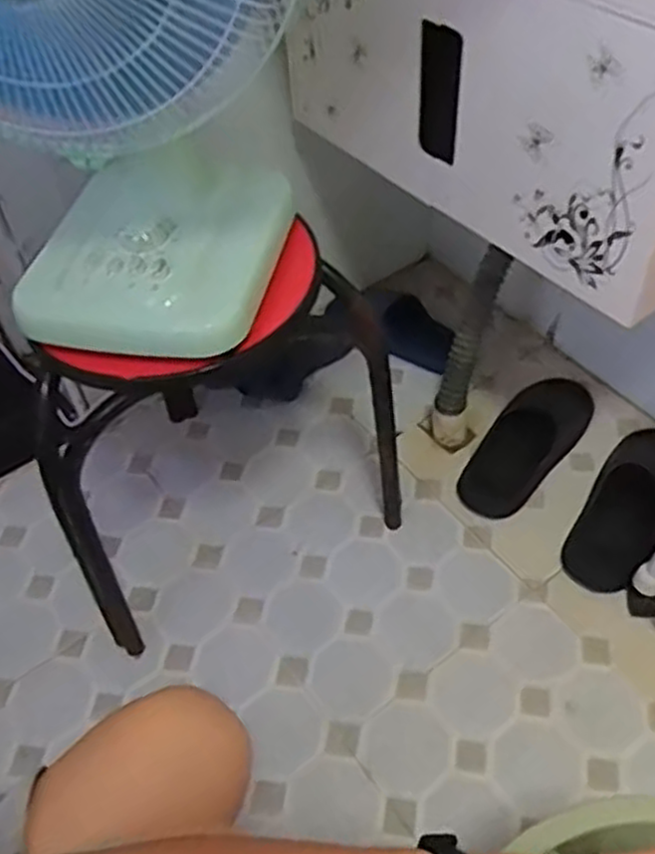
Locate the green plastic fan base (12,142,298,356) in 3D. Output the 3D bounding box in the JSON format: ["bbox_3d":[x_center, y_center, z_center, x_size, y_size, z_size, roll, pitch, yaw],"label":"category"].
[{"bbox_3d":[-0.150,-0.166,0.689,0.200,0.068,0.218,8,52,11],"label":"green plastic fan base"}]

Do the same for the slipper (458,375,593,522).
[{"bbox_3d":[0.282,-0.002,1.062,0.099,0.092,0.277,30,59,25],"label":"slipper"}]

